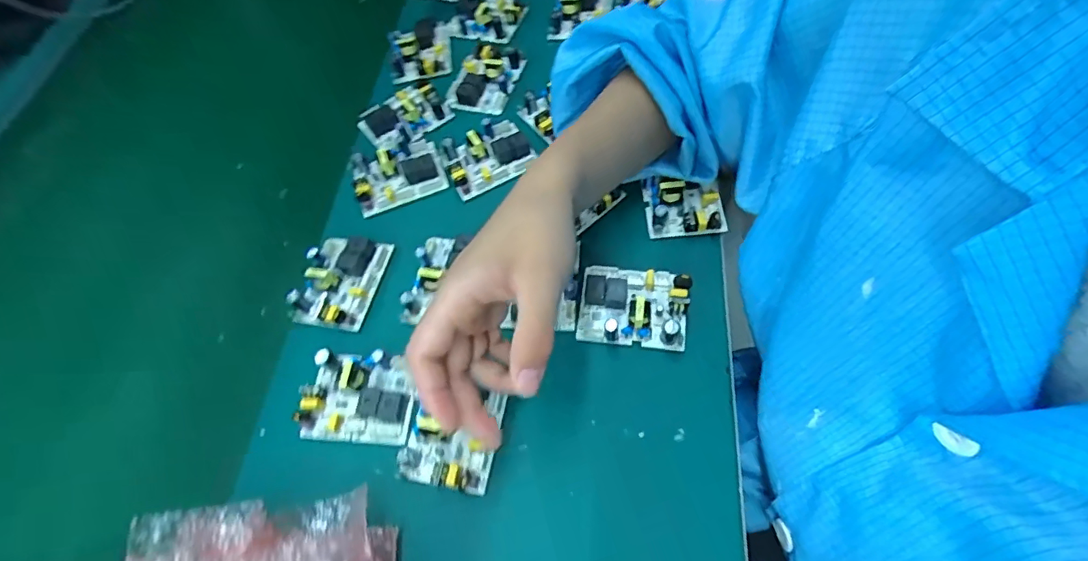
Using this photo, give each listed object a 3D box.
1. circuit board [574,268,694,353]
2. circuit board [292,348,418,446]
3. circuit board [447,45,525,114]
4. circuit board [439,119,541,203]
[{"bbox_3d":[0.068,0.016,0.379,0.080,0.027,0.061,6,62,8],"label":"circuit board"},{"bbox_3d":[-0.137,0.083,0.370,0.081,0.024,0.065,3,62,6],"label":"circuit board"},{"bbox_3d":[-0.060,-0.211,0.513,0.058,0.020,0.083,11,64,14],"label":"circuit board"},{"bbox_3d":[-0.053,-0.120,0.464,0.079,0.024,0.062,-26,63,-10],"label":"circuit board"}]

